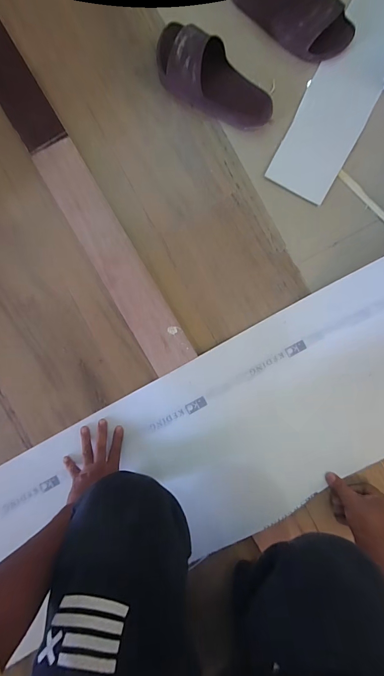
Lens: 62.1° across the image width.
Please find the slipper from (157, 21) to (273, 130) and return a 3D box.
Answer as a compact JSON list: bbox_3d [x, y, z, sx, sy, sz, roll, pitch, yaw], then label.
[{"bbox_3d":[0.032,-0.464,0.569,0.243,0.061,0.096,34,91,1],"label":"slipper"}]

